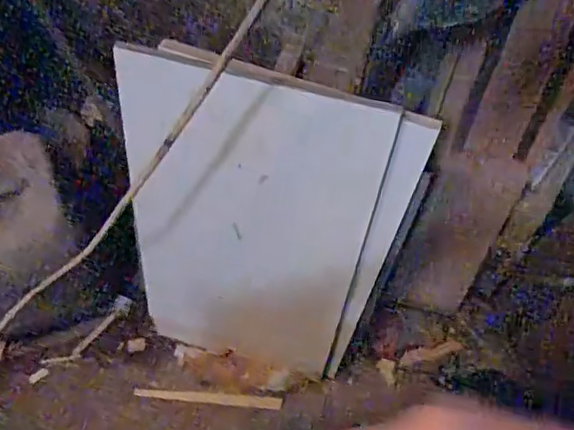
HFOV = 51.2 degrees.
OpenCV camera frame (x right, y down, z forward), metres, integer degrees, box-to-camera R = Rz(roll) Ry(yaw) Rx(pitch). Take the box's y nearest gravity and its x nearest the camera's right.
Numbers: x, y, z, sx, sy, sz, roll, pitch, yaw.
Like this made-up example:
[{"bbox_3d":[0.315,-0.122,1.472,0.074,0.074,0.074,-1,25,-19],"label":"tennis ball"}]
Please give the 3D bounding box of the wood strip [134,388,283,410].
[{"bbox_3d":[-0.156,0.365,1.201,0.290,0.012,0.021,6,63,0],"label":"wood strip"}]

